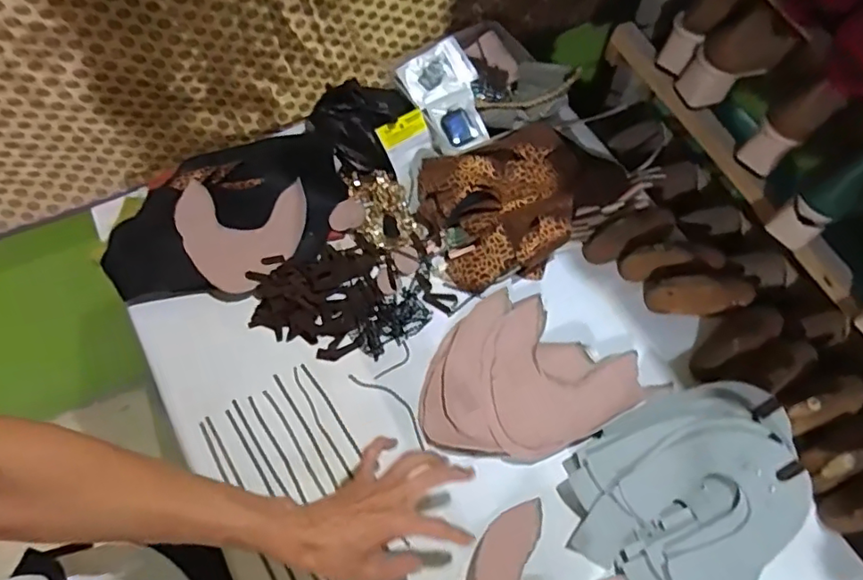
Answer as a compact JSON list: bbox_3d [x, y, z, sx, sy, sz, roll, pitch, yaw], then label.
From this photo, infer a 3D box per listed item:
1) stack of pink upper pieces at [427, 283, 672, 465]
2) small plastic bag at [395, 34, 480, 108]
[{"bbox_3d":[0.123,0.102,0.681,0.252,0.023,0.190,5,63,2],"label":"stack of pink upper pieces"},{"bbox_3d":[0.012,-0.311,0.823,0.104,0.018,0.074,-34,97,-14],"label":"small plastic bag"}]

